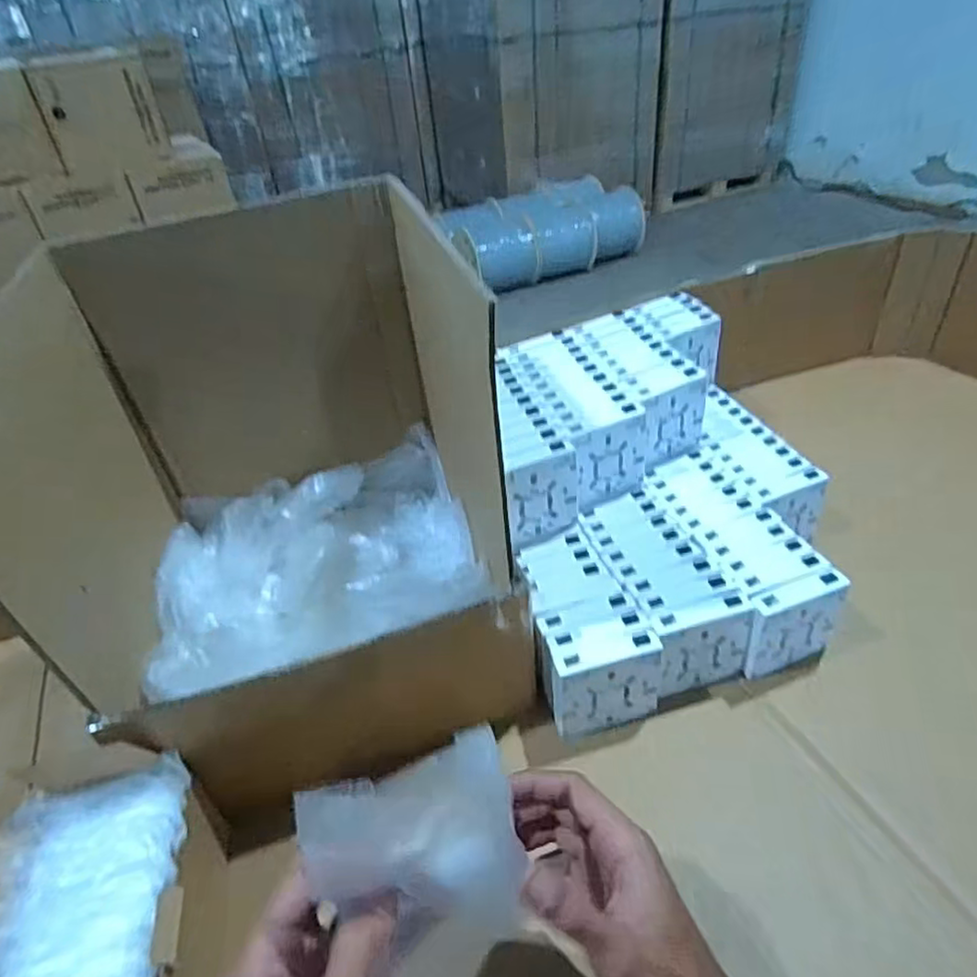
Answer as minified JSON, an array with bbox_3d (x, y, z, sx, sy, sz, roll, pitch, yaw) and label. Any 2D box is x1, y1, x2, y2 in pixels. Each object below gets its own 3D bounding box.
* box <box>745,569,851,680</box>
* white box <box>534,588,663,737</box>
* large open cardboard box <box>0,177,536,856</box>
[{"bbox_3d":[0.261,0.117,0.548,0.086,0.086,0.024,-17,39,-13],"label":"box"},{"bbox_3d":[0.090,0.151,0.539,0.095,0.088,0.068,-12,39,-7],"label":"white box"},{"bbox_3d":[-0.159,-0.021,0.539,0.291,0.329,0.368,-13,39,-8],"label":"large open cardboard box"}]

